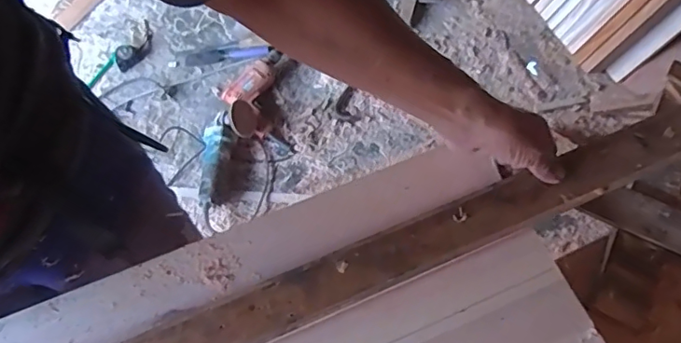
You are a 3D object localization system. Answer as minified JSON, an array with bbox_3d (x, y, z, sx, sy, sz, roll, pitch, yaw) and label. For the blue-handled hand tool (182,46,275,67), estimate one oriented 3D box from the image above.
[{"bbox_3d":[-0.325,-0.337,1.529,0.247,0.017,0.045,-5,66,-1],"label":"blue-handled hand tool"}]

